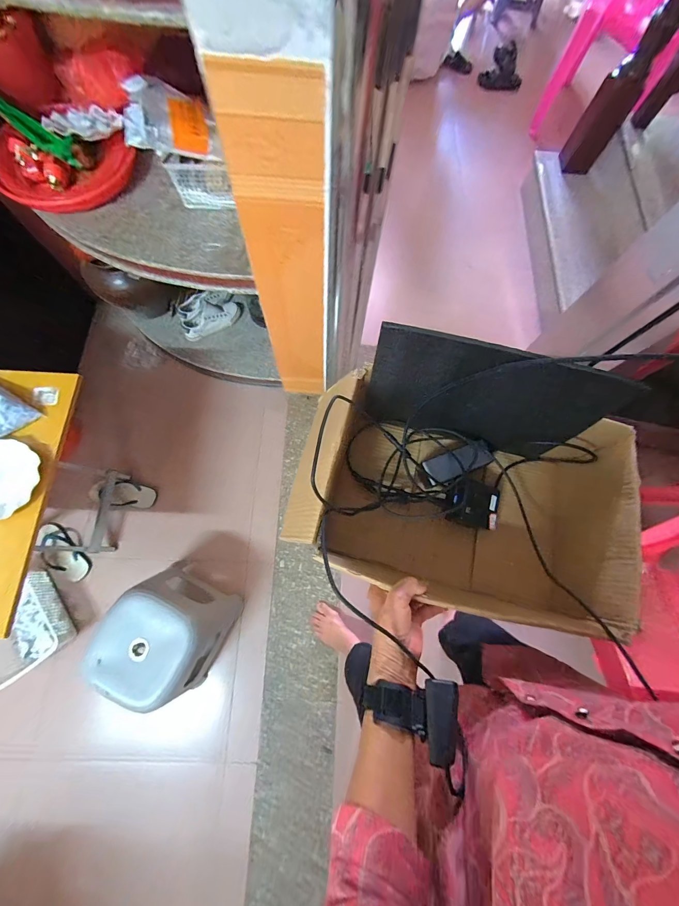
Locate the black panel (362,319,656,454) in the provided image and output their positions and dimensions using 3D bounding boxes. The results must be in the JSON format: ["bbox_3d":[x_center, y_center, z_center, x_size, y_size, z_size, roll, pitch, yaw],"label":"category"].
[{"bbox_3d":[0.217,-0.081,0.512,0.337,0.229,0.006,13,66,3],"label":"black panel"}]

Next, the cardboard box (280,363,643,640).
[{"bbox_3d":[0.193,0.079,0.533,0.473,0.179,0.293,13,75,2],"label":"cardboard box"}]

